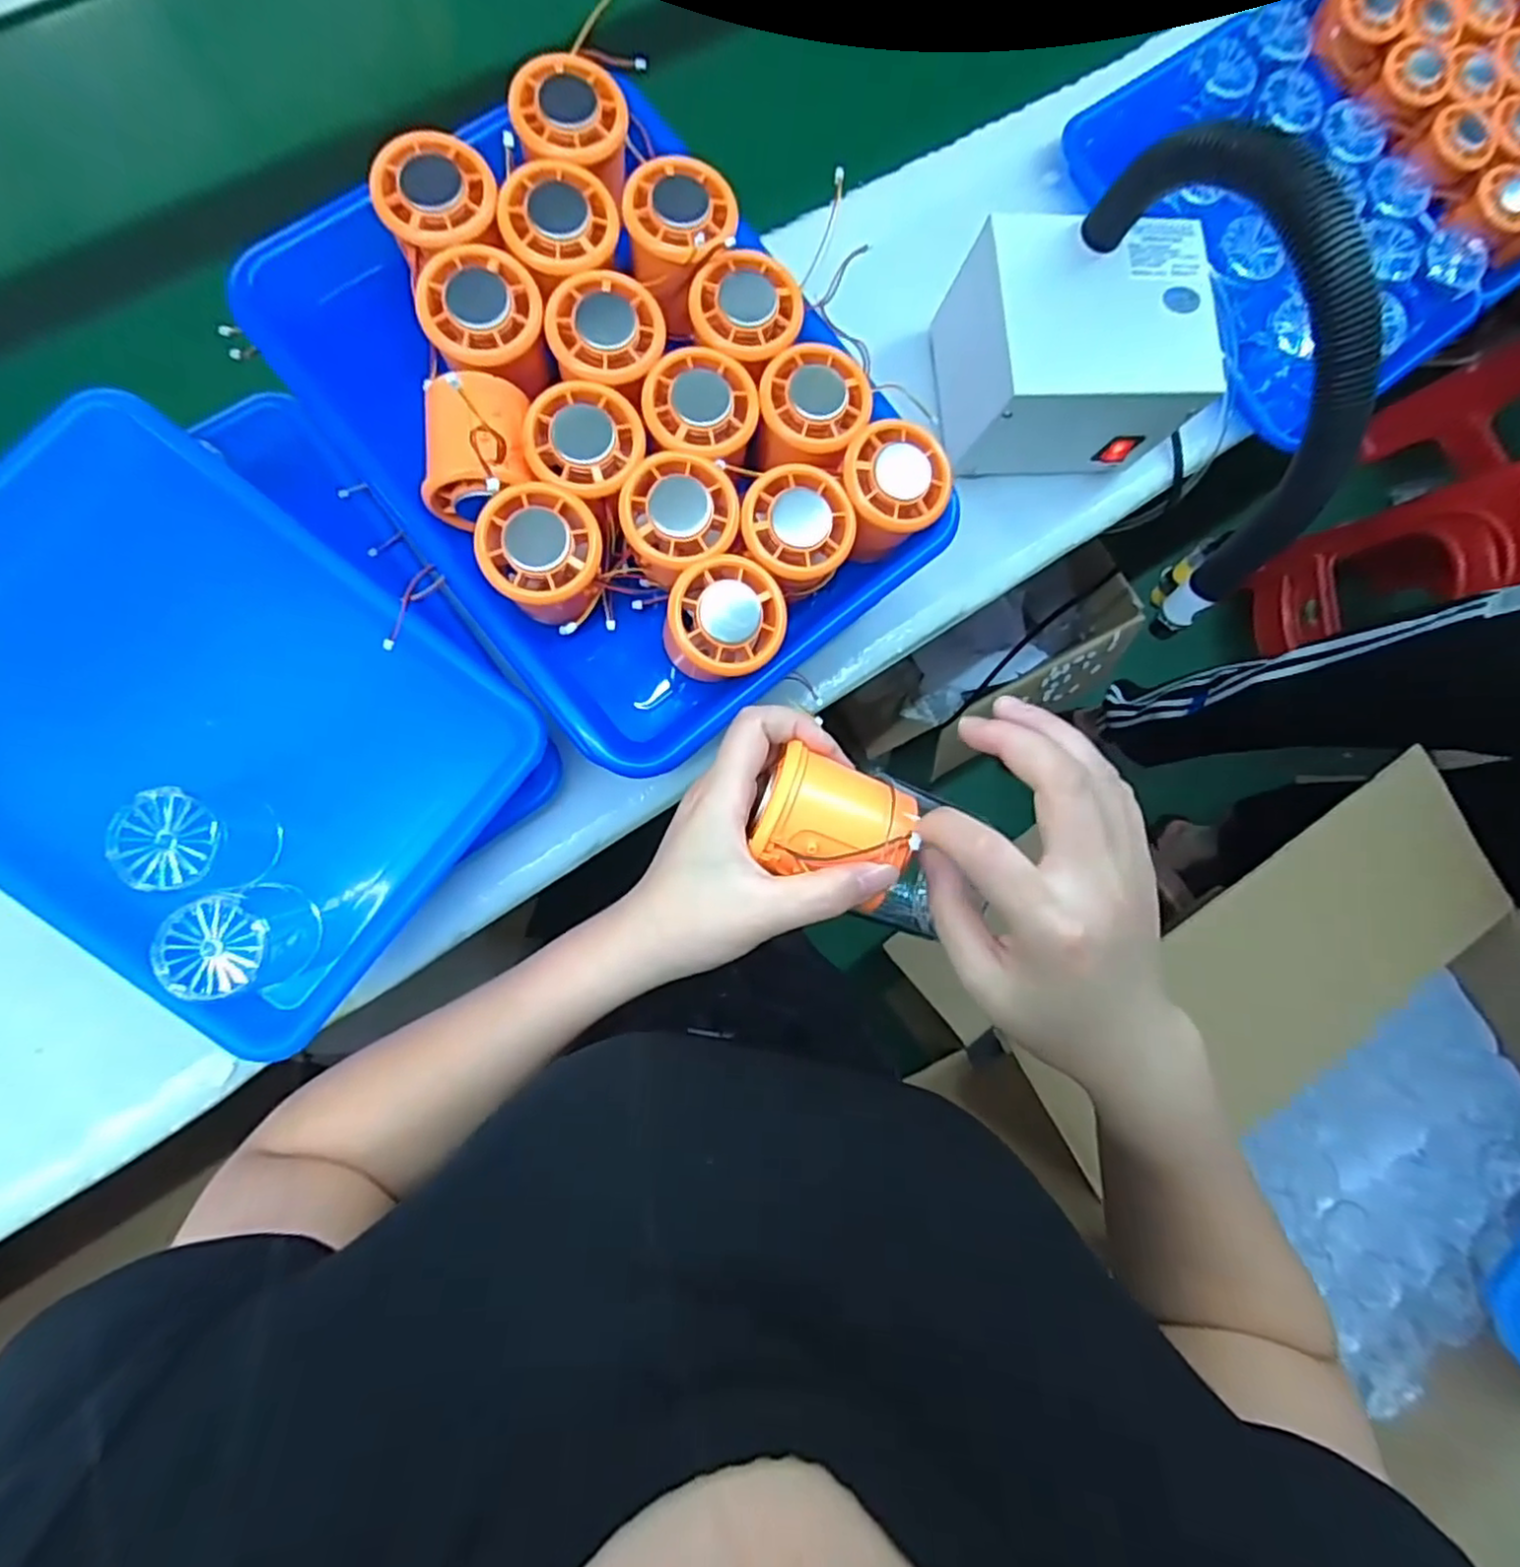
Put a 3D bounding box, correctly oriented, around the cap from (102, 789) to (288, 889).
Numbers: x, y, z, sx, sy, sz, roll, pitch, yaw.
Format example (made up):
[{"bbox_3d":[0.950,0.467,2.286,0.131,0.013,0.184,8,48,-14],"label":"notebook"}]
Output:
[{"bbox_3d":[-0.316,0.033,0.396,0.051,0.074,0.052,1,86,-7],"label":"cap"}]

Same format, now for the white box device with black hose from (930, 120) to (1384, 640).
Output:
[{"bbox_3d":[0.242,-0.252,0.449,0.154,0.213,0.260,-7,87,-8],"label":"white box device with black hose"}]

